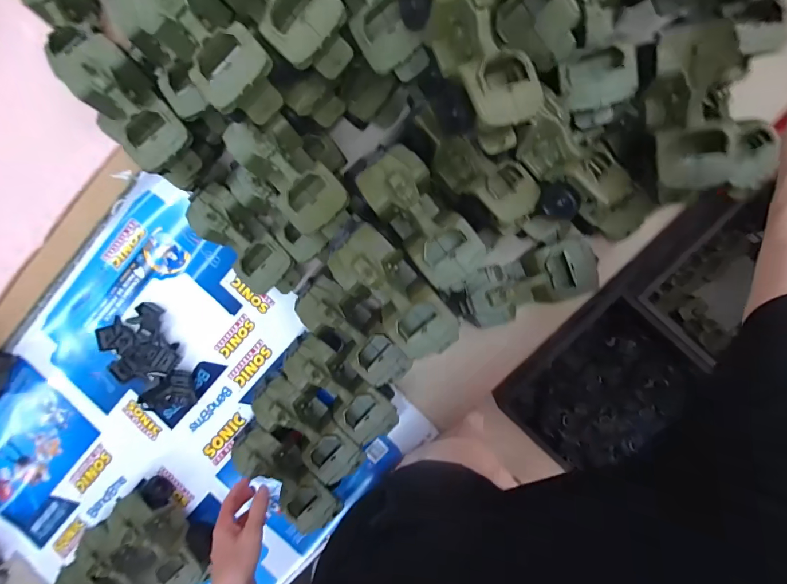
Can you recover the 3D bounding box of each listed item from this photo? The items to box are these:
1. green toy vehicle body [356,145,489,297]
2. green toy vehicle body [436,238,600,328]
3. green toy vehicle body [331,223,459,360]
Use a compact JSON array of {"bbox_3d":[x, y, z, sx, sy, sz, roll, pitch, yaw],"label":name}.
[{"bbox_3d":[0.037,-0.085,0.450,0.077,0.058,0.179,-37,90,6],"label":"green toy vehicle body"},{"bbox_3d":[0.181,-0.020,0.523,0.186,0.070,0.100,-21,91,6],"label":"green toy vehicle body"},{"bbox_3d":[0.003,0.005,0.453,0.081,0.050,0.183,-43,89,6],"label":"green toy vehicle body"}]

